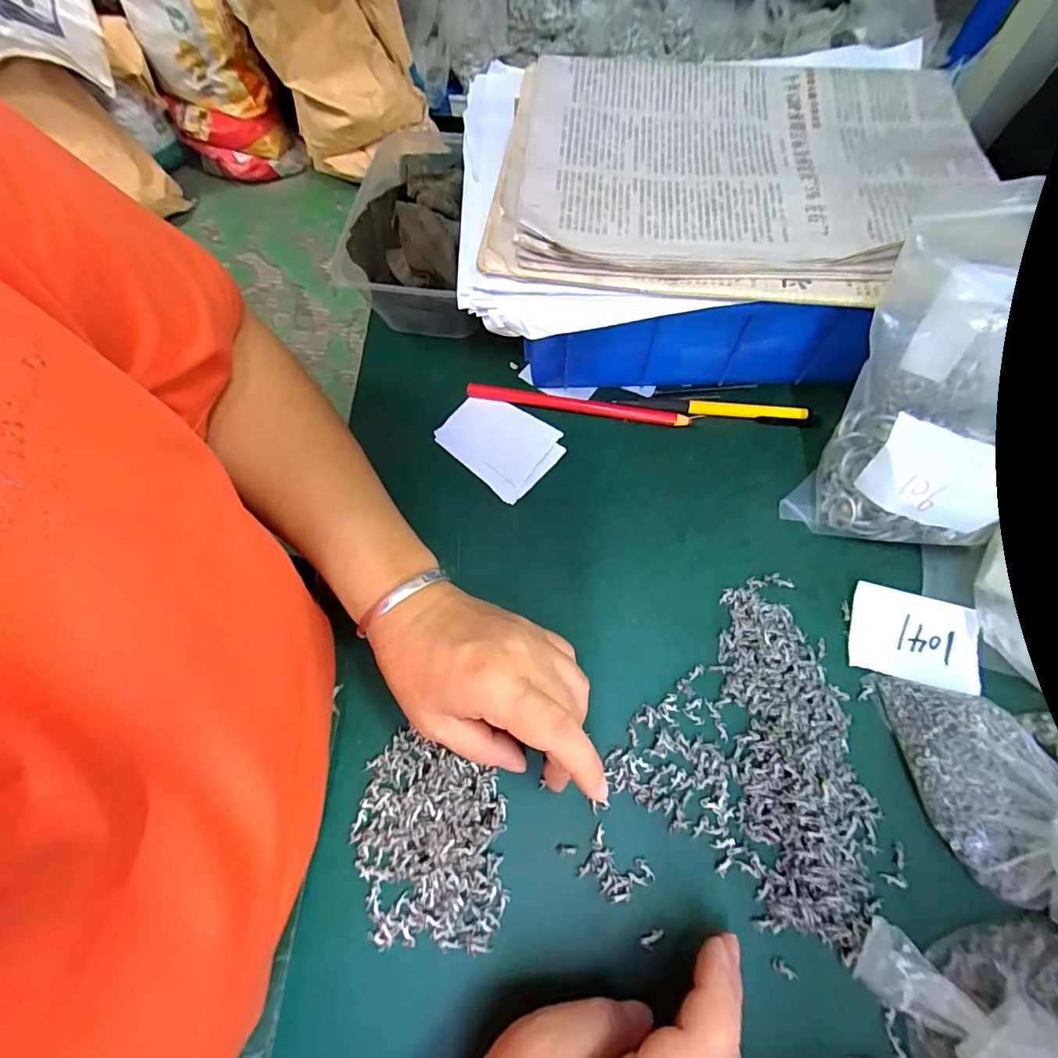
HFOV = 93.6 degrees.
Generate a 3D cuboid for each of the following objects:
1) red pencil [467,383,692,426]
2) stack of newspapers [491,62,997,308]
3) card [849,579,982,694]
[{"bbox_3d":[0.033,-0.088,0.352,0.155,0.009,0.009,10,68,6],"label":"red pencil"},{"bbox_3d":[0.121,-0.217,0.295,0.272,0.017,0.195,6,68,5],"label":"stack of newspapers"},{"bbox_3d":[0.224,0.063,0.288,0.071,0.004,0.049,12,80,5],"label":"card"}]

